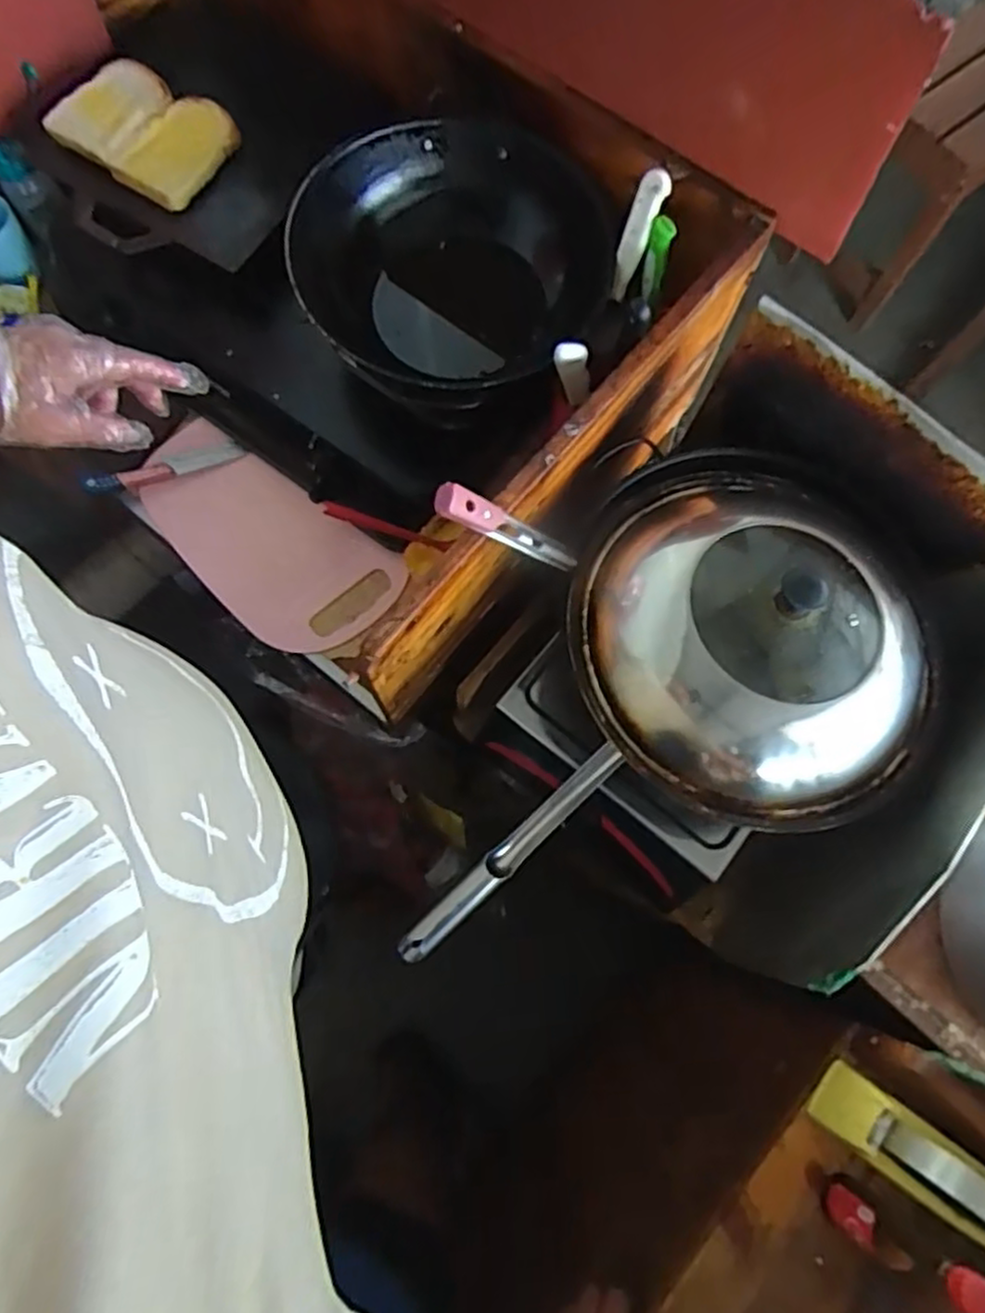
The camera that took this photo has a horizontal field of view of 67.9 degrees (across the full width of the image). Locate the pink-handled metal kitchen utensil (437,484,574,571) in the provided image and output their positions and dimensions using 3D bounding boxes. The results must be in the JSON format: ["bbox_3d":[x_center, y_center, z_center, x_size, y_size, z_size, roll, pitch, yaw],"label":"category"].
[{"bbox_3d":[0.013,-0.102,0.594,0.020,0.152,0.021,-13,69,41],"label":"pink-handled metal kitchen utensil"}]

